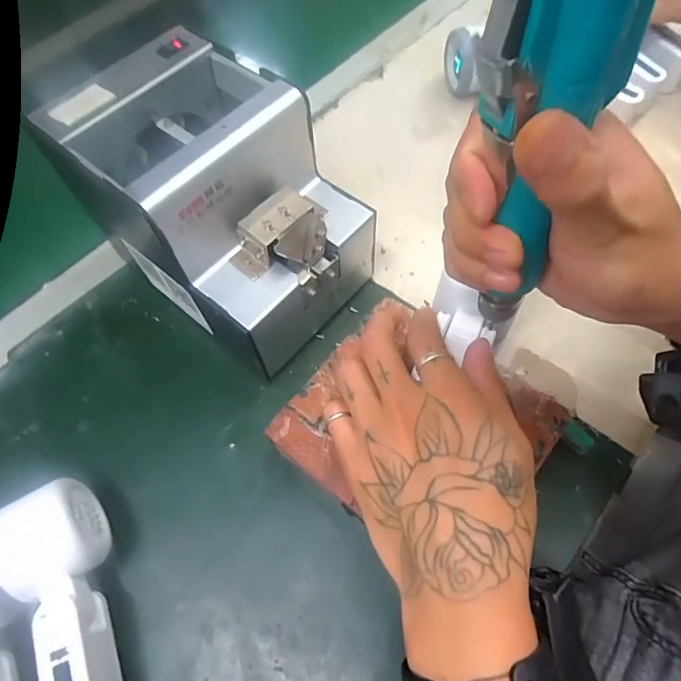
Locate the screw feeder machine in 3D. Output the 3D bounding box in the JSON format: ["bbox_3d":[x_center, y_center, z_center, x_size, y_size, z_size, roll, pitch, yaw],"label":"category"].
[{"bbox_3d":[-0.078,-0.093,0.331,0.170,0.144,0.122,38,70,22],"label":"screw feeder machine"}]

